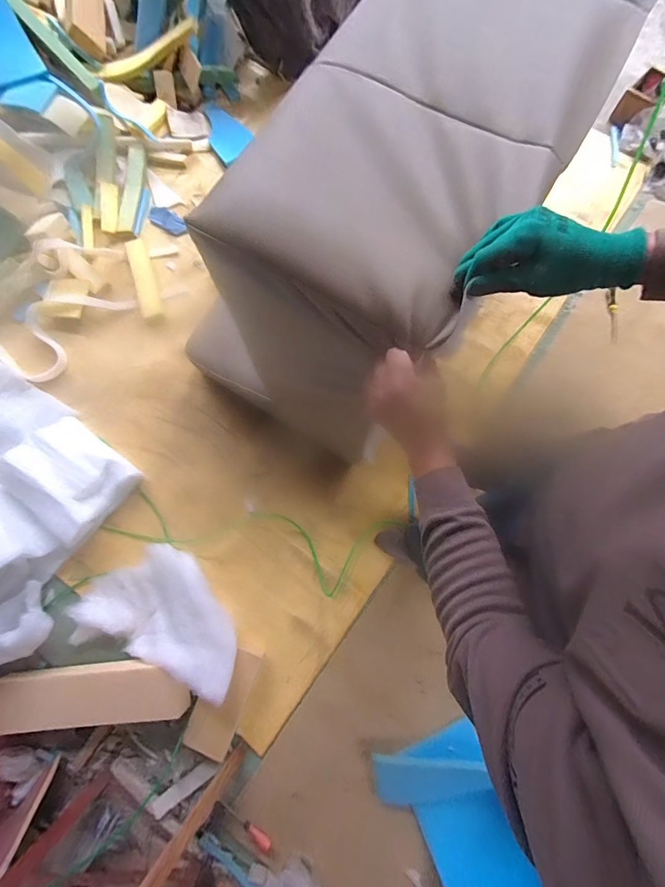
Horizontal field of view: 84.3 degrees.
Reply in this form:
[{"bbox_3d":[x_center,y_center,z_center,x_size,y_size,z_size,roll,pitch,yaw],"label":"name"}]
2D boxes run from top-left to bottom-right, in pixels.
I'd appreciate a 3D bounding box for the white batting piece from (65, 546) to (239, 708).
[{"bbox_3d":[-0.571,0.593,1.275,0.598,0.151,0.381,24,78,6],"label":"white batting piece"}]

